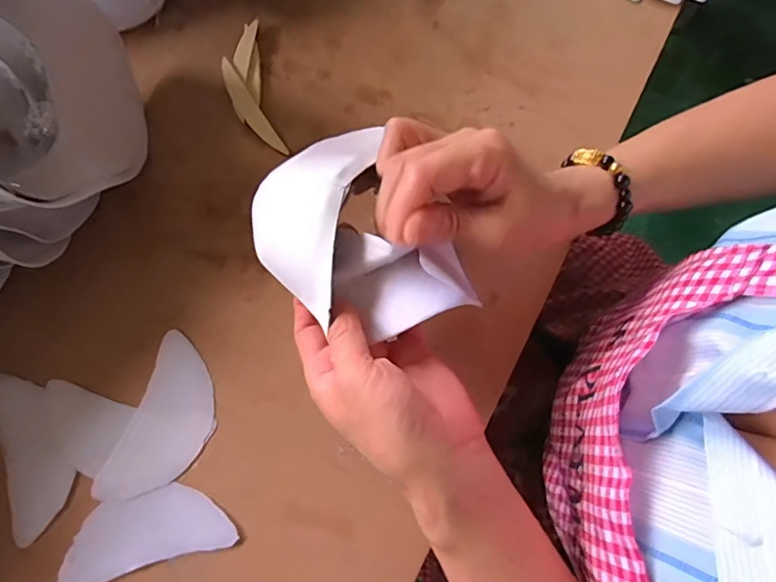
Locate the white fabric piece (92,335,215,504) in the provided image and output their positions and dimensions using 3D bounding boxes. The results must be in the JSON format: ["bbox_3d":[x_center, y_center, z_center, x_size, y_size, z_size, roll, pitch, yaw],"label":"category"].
[{"bbox_3d":[-0.142,0.086,0.337,0.052,0.004,0.107,21,80,5],"label":"white fabric piece"}]

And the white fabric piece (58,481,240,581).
[{"bbox_3d":[-0.152,0.149,0.323,0.106,0.004,0.045,-19,79,-2],"label":"white fabric piece"}]

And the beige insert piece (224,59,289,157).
[{"bbox_3d":[-0.097,-0.129,0.371,0.015,0.012,0.077,-32,80,-5],"label":"beige insert piece"}]

